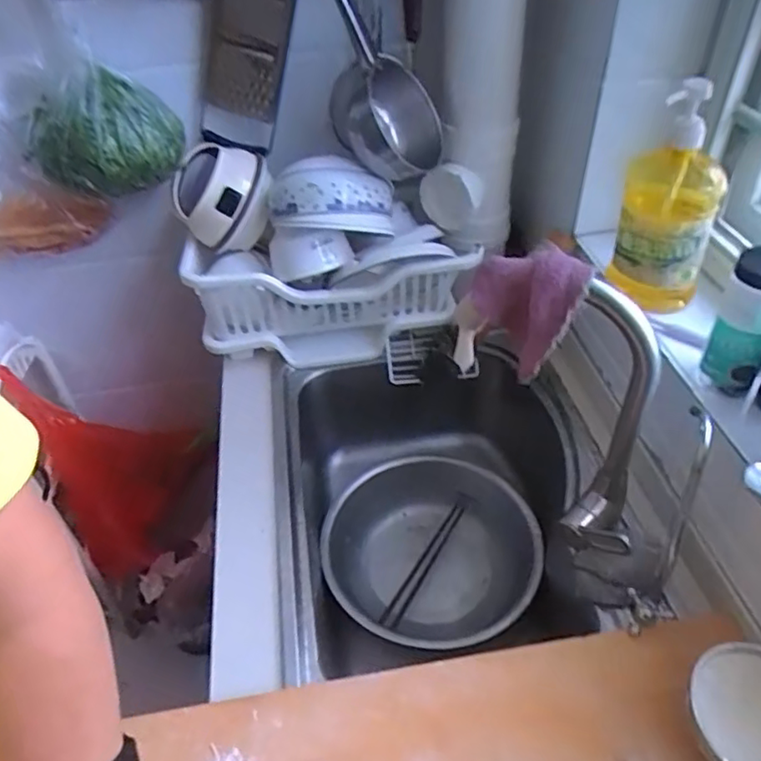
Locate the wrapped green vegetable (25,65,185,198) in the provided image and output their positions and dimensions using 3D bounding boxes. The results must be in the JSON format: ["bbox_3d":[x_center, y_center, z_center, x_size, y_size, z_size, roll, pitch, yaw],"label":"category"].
[{"bbox_3d":[-0.389,-0.345,0.854,0.203,0.135,0.113,-21,46,-17],"label":"wrapped green vegetable"}]

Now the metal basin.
[{"bbox_3d":[0.073,0.254,0.889,0.304,0.094,0.292,-2,44,2],"label":"metal basin"}]

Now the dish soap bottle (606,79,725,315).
[{"bbox_3d":[0.324,-0.195,0.678,0.103,0.248,0.076,16,47,20],"label":"dish soap bottle"}]

